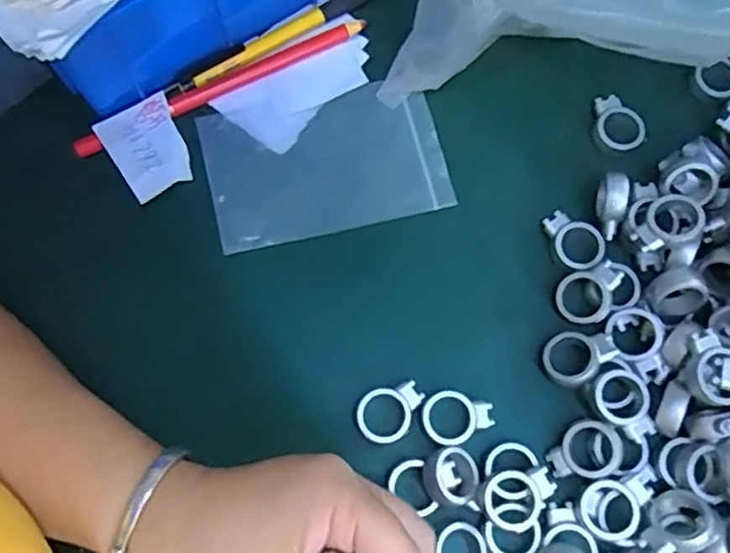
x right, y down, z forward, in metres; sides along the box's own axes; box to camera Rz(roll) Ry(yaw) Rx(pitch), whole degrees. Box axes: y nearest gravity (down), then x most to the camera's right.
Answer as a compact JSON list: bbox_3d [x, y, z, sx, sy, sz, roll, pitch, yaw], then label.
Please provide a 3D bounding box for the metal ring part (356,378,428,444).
[{"bbox_3d":[0.012,0.064,0.315,0.034,0.004,0.025,-28,77,-9],"label":"metal ring part"}]

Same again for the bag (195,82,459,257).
[{"bbox_3d":[-0.020,-0.060,0.353,0.122,0.005,0.075,-13,78,-5],"label":"bag"}]

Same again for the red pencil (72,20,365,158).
[{"bbox_3d":[-0.077,-0.103,0.360,0.166,0.010,0.009,-26,76,-8],"label":"red pencil"}]

